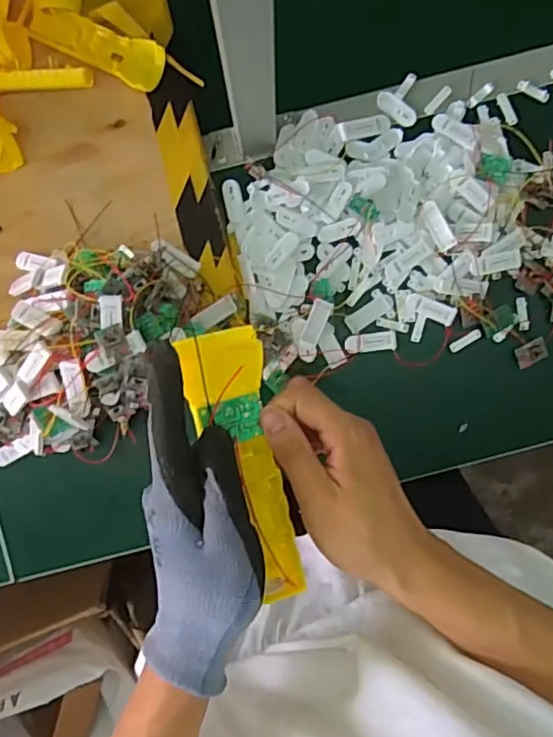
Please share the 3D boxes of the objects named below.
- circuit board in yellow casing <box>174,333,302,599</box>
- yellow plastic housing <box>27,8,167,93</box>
[{"bbox_3d":[-0.014,0.056,0.349,0.042,0.028,0.161,-15,103,0],"label":"circuit board in yellow casing"},{"bbox_3d":[-0.194,-0.347,0.638,0.142,0.023,0.049,18,90,0],"label":"yellow plastic housing"}]

